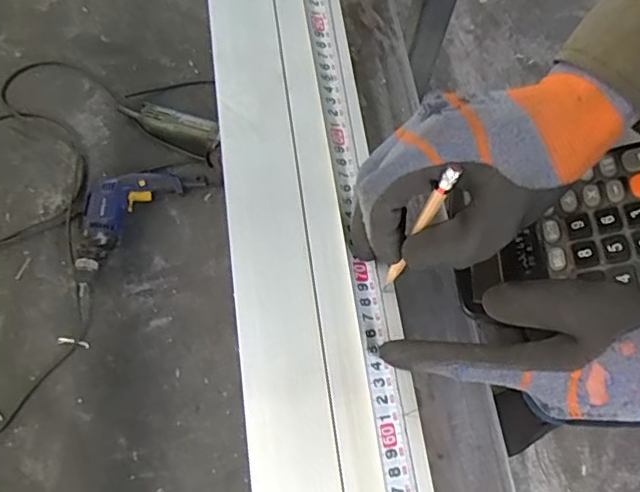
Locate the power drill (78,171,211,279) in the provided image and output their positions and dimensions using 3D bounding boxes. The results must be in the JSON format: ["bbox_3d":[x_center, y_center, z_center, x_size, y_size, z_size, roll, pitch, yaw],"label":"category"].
[{"bbox_3d":[-0.377,-0.083,1.095,0.301,0.060,0.147,-38,76,-14],"label":"power drill"}]

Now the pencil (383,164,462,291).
[{"bbox_3d":[0.054,-0.006,0.314,0.008,0.094,0.004,42,48,18],"label":"pencil"}]

